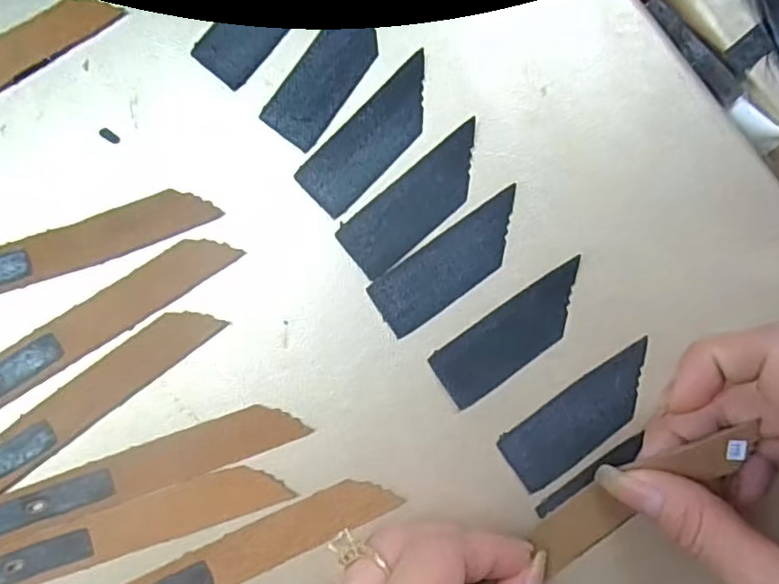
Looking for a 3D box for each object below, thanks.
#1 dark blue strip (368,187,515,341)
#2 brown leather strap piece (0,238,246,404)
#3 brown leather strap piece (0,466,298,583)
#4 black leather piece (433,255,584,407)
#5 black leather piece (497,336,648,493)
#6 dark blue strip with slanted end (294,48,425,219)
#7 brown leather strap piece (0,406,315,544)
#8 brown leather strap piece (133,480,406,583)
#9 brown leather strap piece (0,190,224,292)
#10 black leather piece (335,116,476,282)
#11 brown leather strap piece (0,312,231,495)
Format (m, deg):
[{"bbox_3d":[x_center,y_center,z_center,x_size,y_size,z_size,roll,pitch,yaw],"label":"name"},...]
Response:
[{"bbox_3d":[0.024,-0.011,0.234,0.064,0.004,0.023,-35,87,-3],"label":"dark blue strip"},{"bbox_3d":[-0.113,0.015,0.229,0.124,0.004,0.018,-33,87,-3],"label":"brown leather strap piece"},{"bbox_3d":[-0.100,0.086,0.225,0.125,0.004,0.016,-18,87,-2],"label":"brown leather strap piece"},{"bbox_3d":[0.046,0.015,0.232,0.063,0.004,0.022,-35,87,-3],"label":"black leather piece"},{"bbox_3d":[0.070,0.044,0.231,0.064,0.004,0.024,-37,87,-3],"label":"black leather piece"},{"bbox_3d":[-0.006,-0.058,0.236,0.024,0.004,0.064,44,87,2],"label":"dark blue strip with slanted end"},{"bbox_3d":[-0.093,0.065,0.228,0.126,0.005,0.017,-19,87,-2],"label":"brown leather strap piece"},{"bbox_3d":[-0.057,0.096,0.225,0.124,0.004,0.017,-25,87,-2],"label":"brown leather strap piece"},{"bbox_3d":[-0.125,-0.013,0.231,0.123,0.004,0.015,-19,87,-2],"label":"brown leather strap piece"},{"bbox_3d":[0.011,-0.033,0.235,0.063,0.004,0.023,-39,87,-3],"label":"black leather piece"},{"bbox_3d":[-0.116,0.044,0.227,0.124,0.008,0.017,-37,87,-3],"label":"brown leather strap piece"}]

